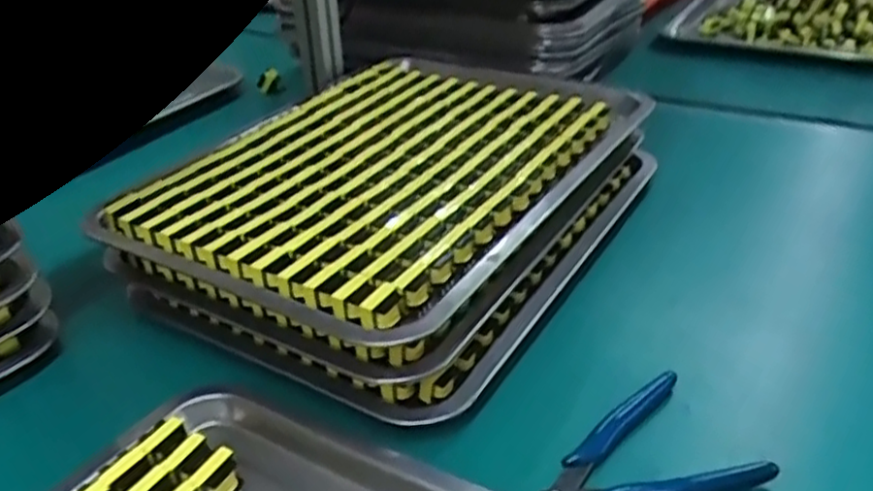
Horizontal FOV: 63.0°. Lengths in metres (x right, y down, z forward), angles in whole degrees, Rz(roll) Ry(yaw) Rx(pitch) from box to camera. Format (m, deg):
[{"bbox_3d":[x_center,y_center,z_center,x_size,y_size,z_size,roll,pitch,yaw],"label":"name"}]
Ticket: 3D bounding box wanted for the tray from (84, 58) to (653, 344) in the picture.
[{"bbox_3d":[-0.028,-0.062,0.547,0.262,0.032,0.364,17,39,28],"label":"tray"}]

